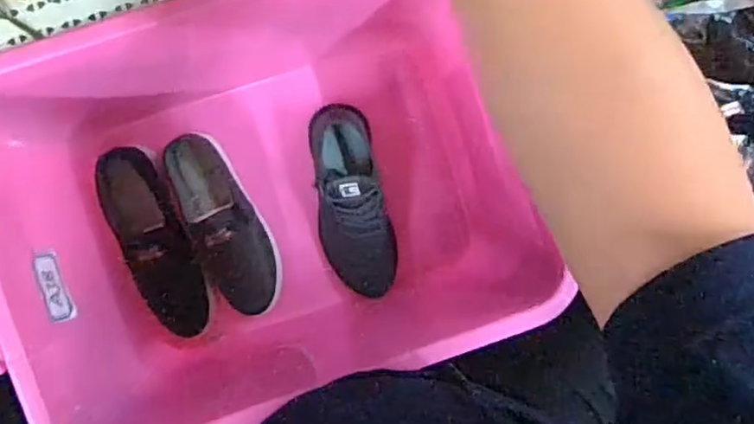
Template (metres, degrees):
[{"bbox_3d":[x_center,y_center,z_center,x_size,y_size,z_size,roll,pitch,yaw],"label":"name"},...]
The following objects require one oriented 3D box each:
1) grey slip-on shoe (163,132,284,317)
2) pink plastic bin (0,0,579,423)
[{"bbox_3d":[-0.200,0.014,0.812,0.086,0.072,0.248,-25,90,-5],"label":"grey slip-on shoe"},{"bbox_3d":[-0.136,0.008,0.714,0.491,0.306,0.425,-17,90,-5],"label":"pink plastic bin"}]

